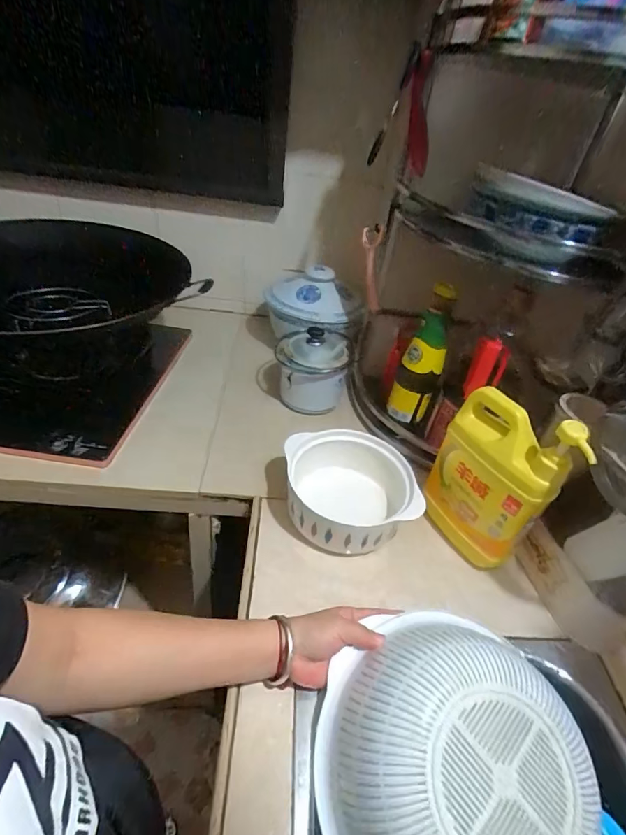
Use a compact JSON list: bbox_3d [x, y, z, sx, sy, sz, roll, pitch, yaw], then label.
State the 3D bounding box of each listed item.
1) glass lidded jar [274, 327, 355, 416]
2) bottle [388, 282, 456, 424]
[{"bbox_3d":[0.004,-0.097,0.826,0.129,0.141,0.144,8,37,1],"label":"glass lidded jar"},{"bbox_3d":[0.180,-0.102,0.701,0.065,0.221,0.061,18,38,13],"label":"bottle"}]

